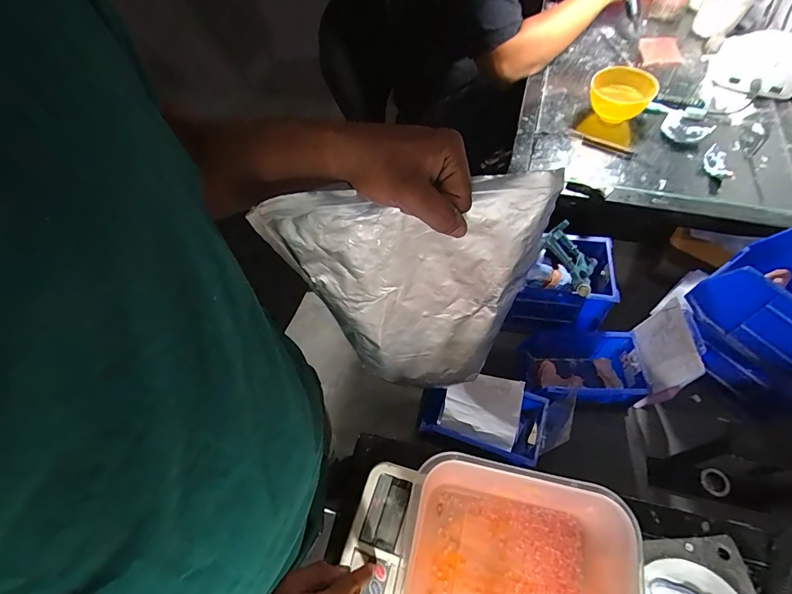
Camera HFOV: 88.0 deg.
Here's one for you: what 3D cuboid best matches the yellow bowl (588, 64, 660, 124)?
[{"bbox_3d":[0.402,-0.358,0.745,0.109,0.066,0.094,31,65,20],"label":"yellow bowl"}]

